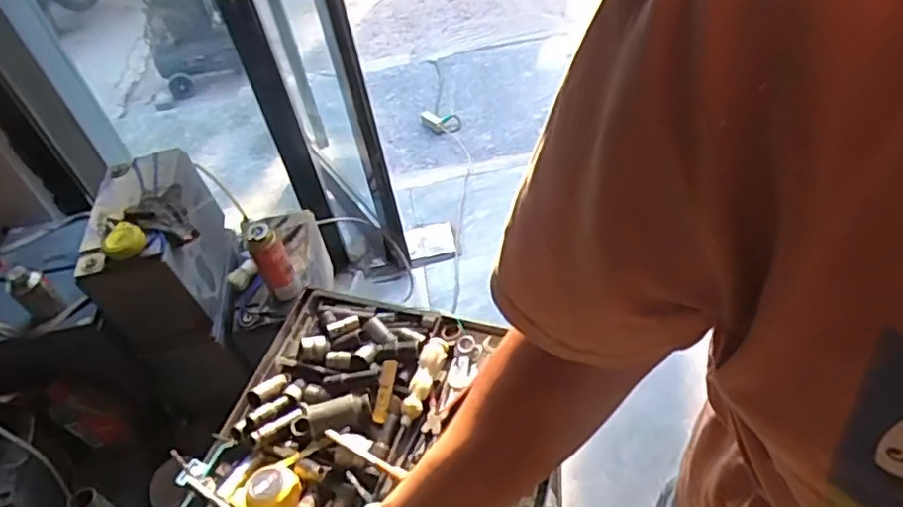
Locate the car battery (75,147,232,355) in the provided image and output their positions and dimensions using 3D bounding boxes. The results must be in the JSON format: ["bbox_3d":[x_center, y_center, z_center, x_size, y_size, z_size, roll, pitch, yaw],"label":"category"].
[{"bbox_3d":[-0.603,-0.014,1.298,0.204,0.276,0.311,-9,48,-5],"label":"car battery"}]

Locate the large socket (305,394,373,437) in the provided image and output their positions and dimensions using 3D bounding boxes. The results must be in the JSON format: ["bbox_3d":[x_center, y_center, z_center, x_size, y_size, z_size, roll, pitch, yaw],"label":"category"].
[{"bbox_3d":[-0.146,0.207,0.812,0.082,0.030,0.032,-21,47,-10],"label":"large socket"}]

